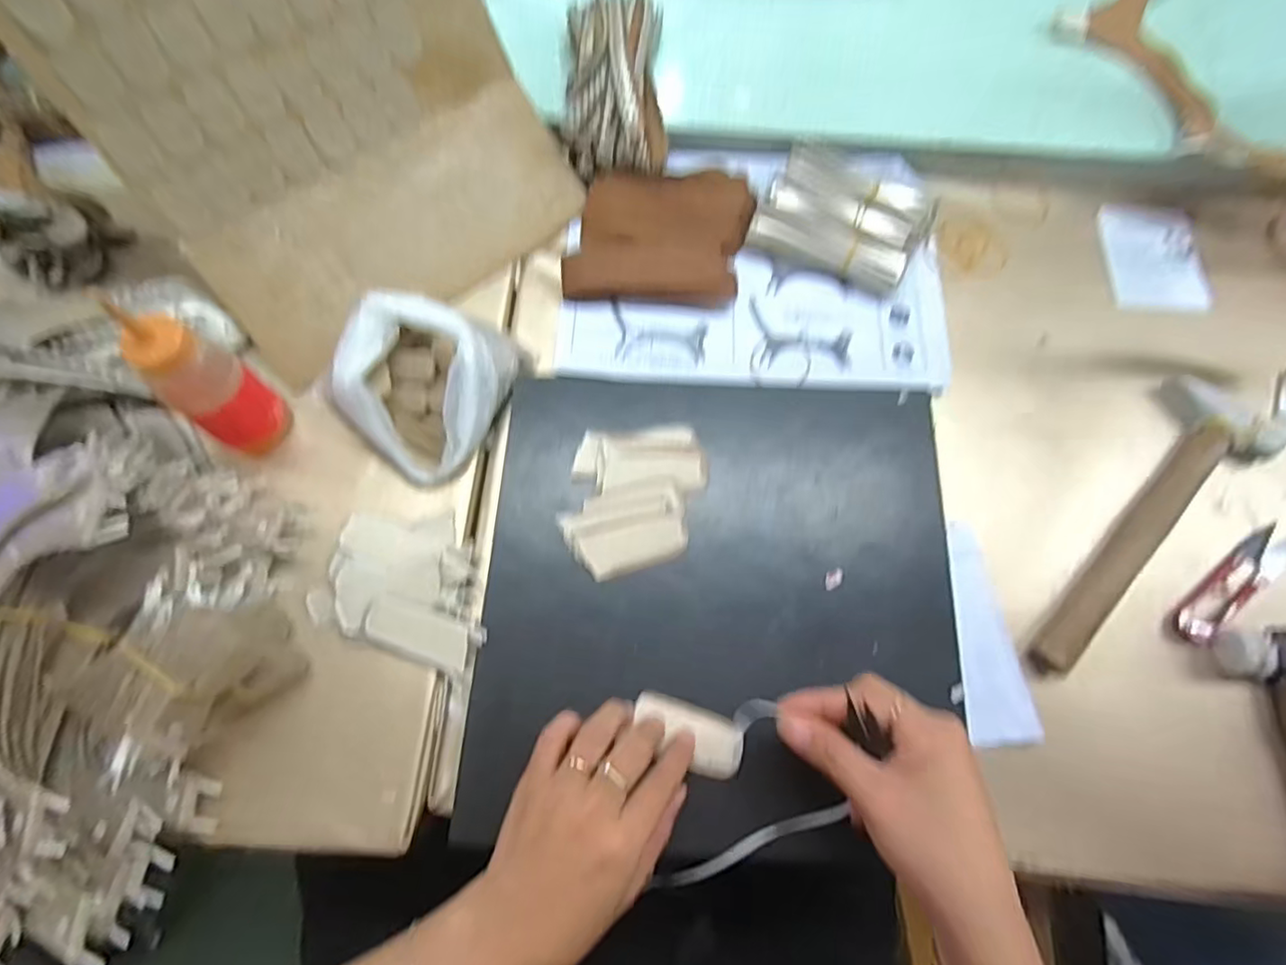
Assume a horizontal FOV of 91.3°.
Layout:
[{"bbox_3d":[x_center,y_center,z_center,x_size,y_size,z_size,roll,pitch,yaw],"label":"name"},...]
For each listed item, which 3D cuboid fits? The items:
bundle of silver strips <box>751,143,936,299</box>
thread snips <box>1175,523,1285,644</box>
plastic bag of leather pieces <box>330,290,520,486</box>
[{"bbox_3d":[0.163,-0.215,0.510,0.124,0.032,0.099,25,74,6],"label":"bundle of silver strips"},{"bbox_3d":[0.405,0.067,0.427,0.118,0.009,0.027,-32,76,-11],"label":"thread snips"},{"bbox_3d":[-0.156,-0.071,0.442,0.105,0.056,0.121,25,73,6],"label":"plastic bag of leather pieces"}]

